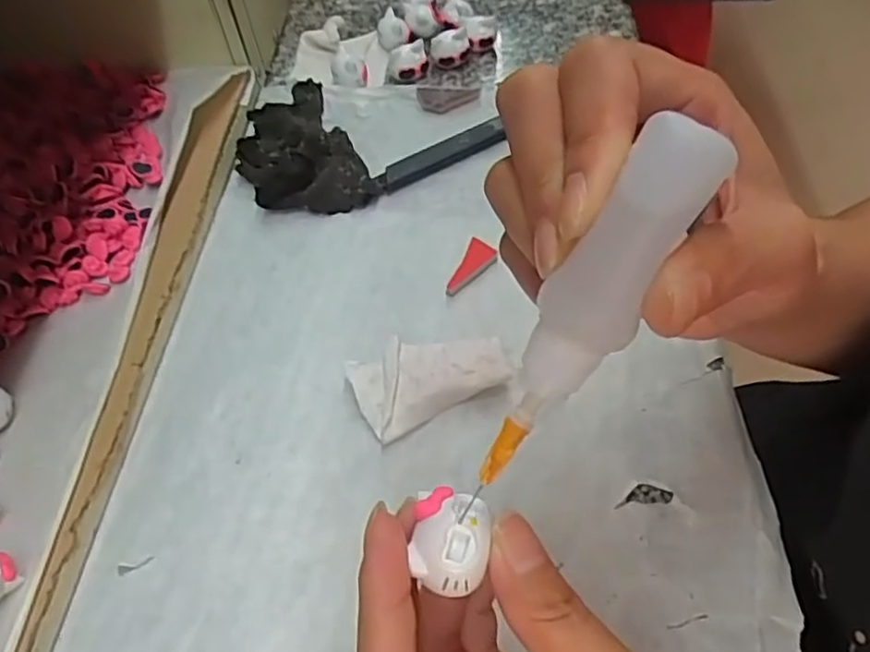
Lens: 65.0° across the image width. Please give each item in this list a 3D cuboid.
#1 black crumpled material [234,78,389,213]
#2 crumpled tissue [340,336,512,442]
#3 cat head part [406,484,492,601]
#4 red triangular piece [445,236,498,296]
[{"bbox_3d":[-0.077,-0.099,0.381,0.062,0.018,0.100,-22,56,-18],"label":"black crumpled material"},{"bbox_3d":[-0.003,0.021,0.291,0.063,0.018,0.036,-19,55,-16],"label":"crumpled tissue"},{"bbox_3d":[0.004,0.051,0.168,0.018,0.006,0.024,6,52,3],"label":"cat head part"},{"bbox_3d":[0.019,-0.028,0.333,0.015,0.007,0.034,20,54,14],"label":"red triangular piece"}]

